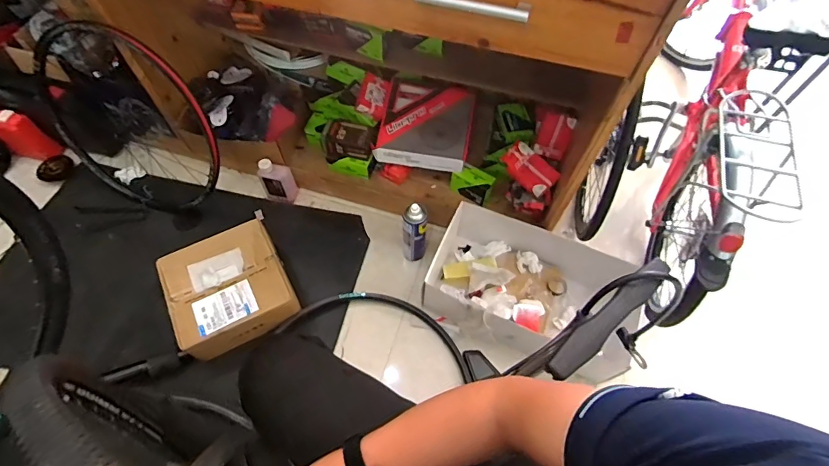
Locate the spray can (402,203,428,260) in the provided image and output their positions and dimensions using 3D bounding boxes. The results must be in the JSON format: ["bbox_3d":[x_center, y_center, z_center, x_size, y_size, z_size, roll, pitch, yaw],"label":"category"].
[{"bbox_3d":[0.002,-0.002,1.150,0.062,0.239,0.062,1,60,-1],"label":"spray can"}]

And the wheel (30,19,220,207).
[{"bbox_3d":[-0.793,-0.300,1.173,0.546,0.554,0.078,51,37,-18],"label":"wheel"}]

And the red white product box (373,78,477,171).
[{"bbox_3d":[0.038,-0.306,1.187,0.254,0.048,0.255,10,79,3],"label":"red white product box"}]

